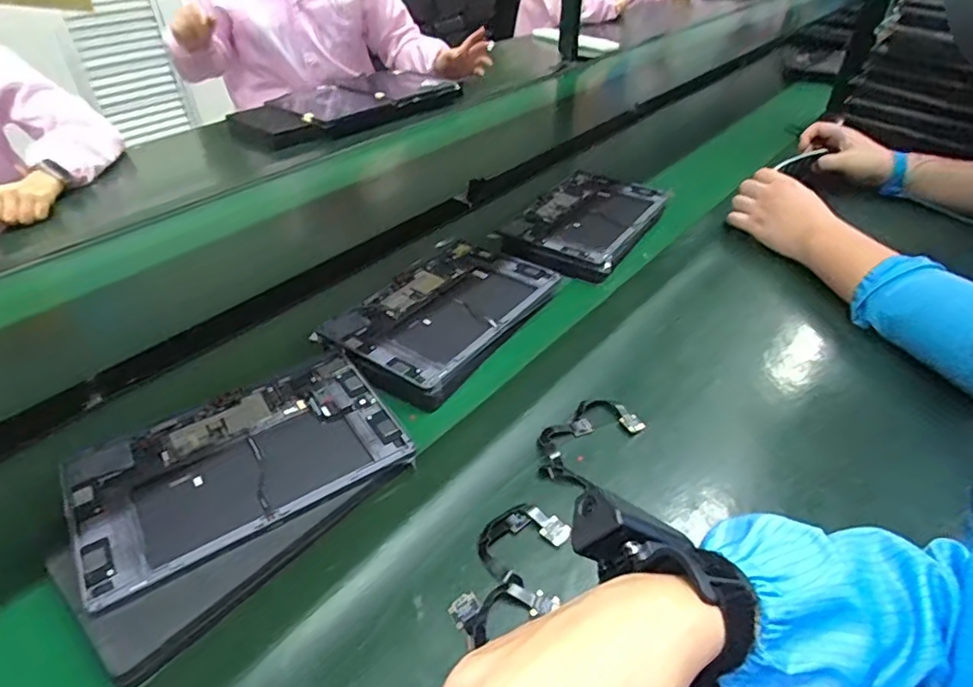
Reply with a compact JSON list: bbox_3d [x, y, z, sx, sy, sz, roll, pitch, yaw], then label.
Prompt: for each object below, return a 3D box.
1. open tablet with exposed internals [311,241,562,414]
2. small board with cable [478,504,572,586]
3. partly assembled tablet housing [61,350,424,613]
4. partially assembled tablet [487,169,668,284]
[{"bbox_3d":[-0.051,-0.042,0.688,0.177,0.021,0.274,23,44,26],"label":"open tablet with exposed internals"},{"bbox_3d":[0.027,0.157,0.466,0.071,0.008,0.053,-32,48,-33],"label":"small board with cable"},{"bbox_3d":[-0.214,0.096,0.505,0.257,0.015,0.168,-23,44,-26],"label":"partly assembled tablet housing"},{"bbox_3d":[0.146,-0.190,0.871,0.179,0.020,0.300,23,44,26],"label":"partially assembled tablet"}]

